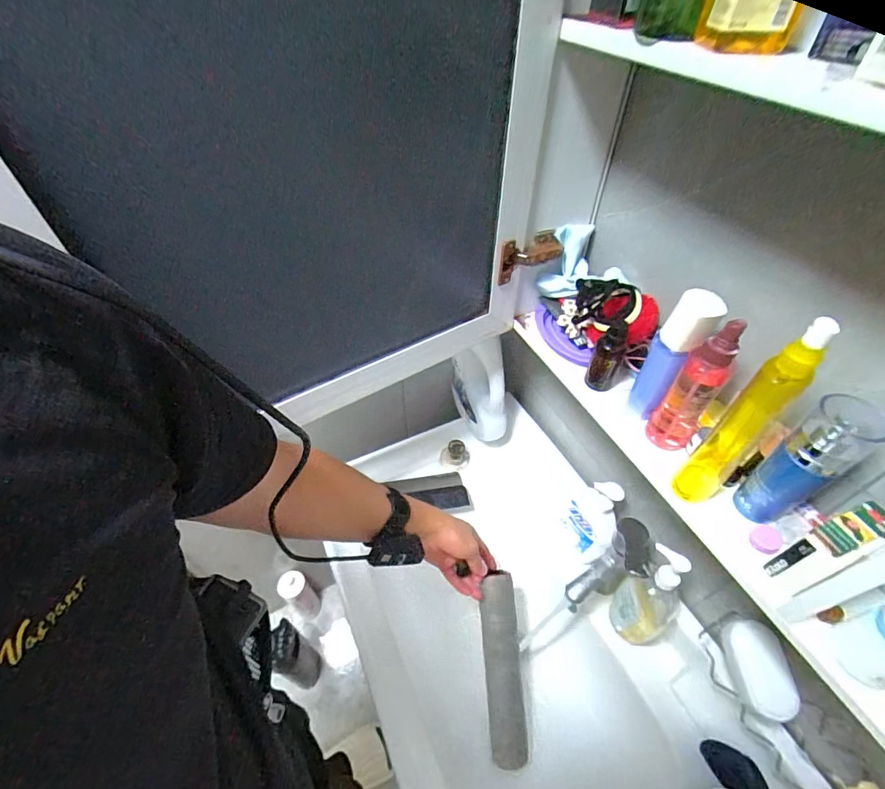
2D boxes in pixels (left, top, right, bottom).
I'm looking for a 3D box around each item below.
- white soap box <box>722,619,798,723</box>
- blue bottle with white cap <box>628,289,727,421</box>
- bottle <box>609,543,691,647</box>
[{"bbox_3d":[0.374,0.321,0.503,0.053,0.046,0.098,6,49,6],"label":"white soap box"},{"bbox_3d":[0.242,-0.035,0.455,0.047,0.157,0.032,26,54,21],"label":"blue bottle with white cap"},{"bbox_3d":[0.297,0.297,0.607,0.063,0.247,0.087,-31,53,-21],"label":"bottle"}]

